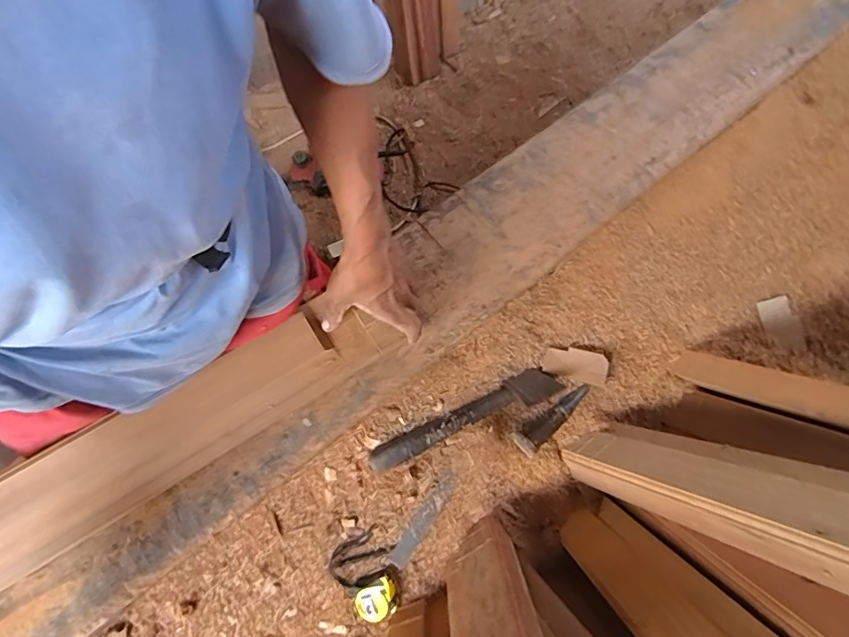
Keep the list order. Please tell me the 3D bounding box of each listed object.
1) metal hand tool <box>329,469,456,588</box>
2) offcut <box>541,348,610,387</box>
[{"bbox_3d":[-0.038,0.364,0.838,0.261,0.042,0.083,-30,73,-13],"label":"metal hand tool"},{"bbox_3d":[0.267,0.080,0.881,0.107,0.008,0.056,14,88,21],"label":"offcut"}]

